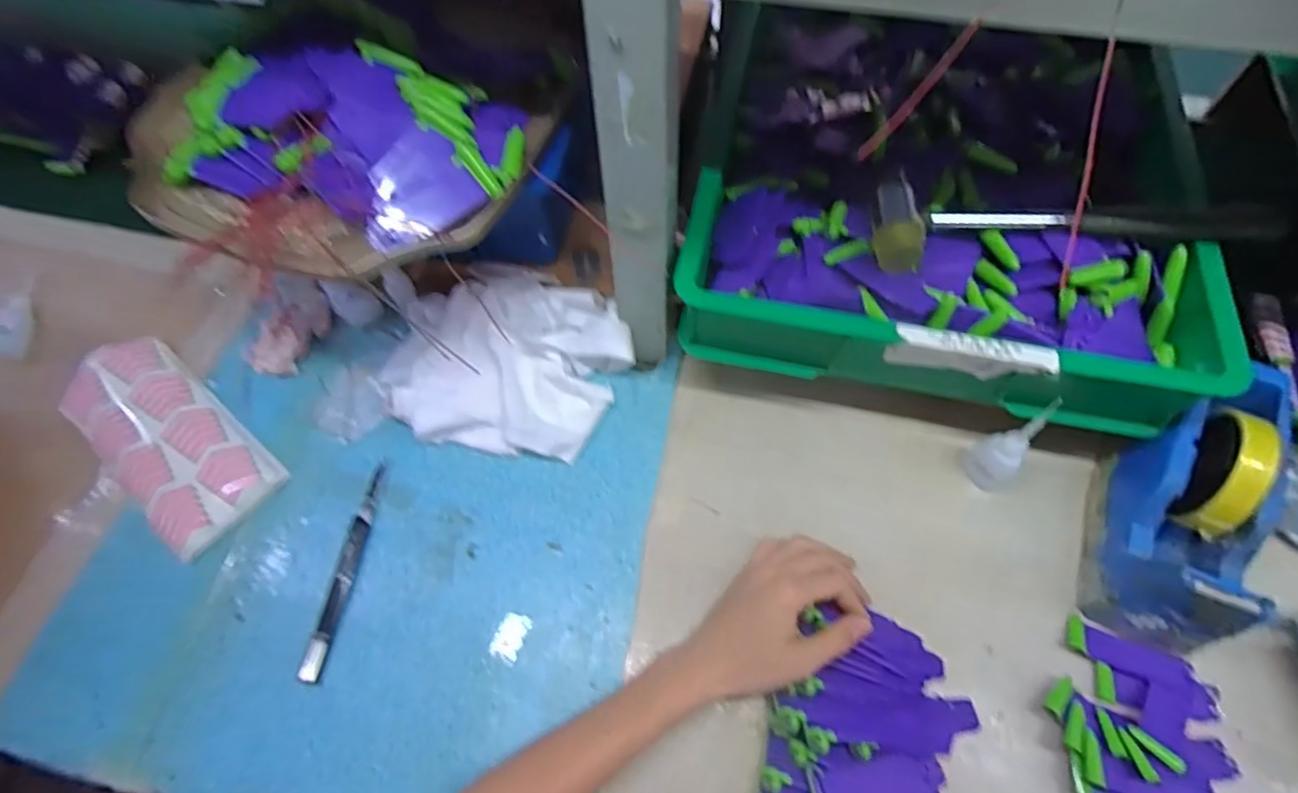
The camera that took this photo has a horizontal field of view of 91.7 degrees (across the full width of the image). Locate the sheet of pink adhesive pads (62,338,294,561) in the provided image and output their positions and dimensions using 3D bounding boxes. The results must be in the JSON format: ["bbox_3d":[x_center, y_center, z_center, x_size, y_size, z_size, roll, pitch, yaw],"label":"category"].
[{"bbox_3d":[-0.419,0.031,0.545,0.228,0.021,0.094,38,69,19],"label":"sheet of pink adhesive pads"}]

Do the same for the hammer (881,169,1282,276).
[{"bbox_3d":[0.295,-0.127,0.449,0.262,0.030,0.076,2,62,3],"label":"hammer"}]

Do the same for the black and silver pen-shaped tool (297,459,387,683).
[{"bbox_3d":[-0.237,0.130,0.494,0.016,0.007,0.170,5,62,5],"label":"black and silver pen-shaped tool"}]

